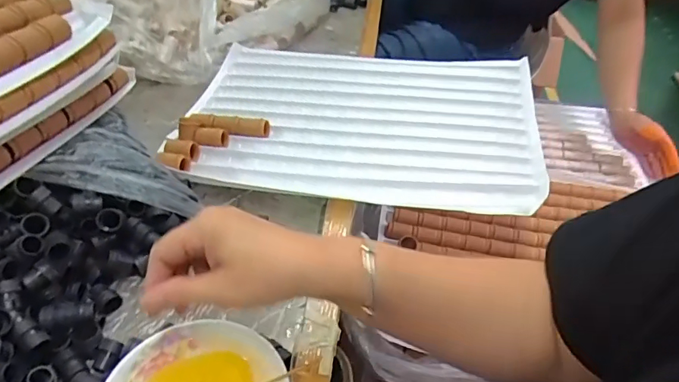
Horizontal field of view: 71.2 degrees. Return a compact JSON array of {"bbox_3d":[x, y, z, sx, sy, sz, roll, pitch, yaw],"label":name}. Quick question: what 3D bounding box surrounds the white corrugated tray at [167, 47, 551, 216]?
[{"bbox_3d":[0.026,-0.096,0.613,0.431,0.014,0.306,6,44,10],"label":"white corrugated tray"}]

